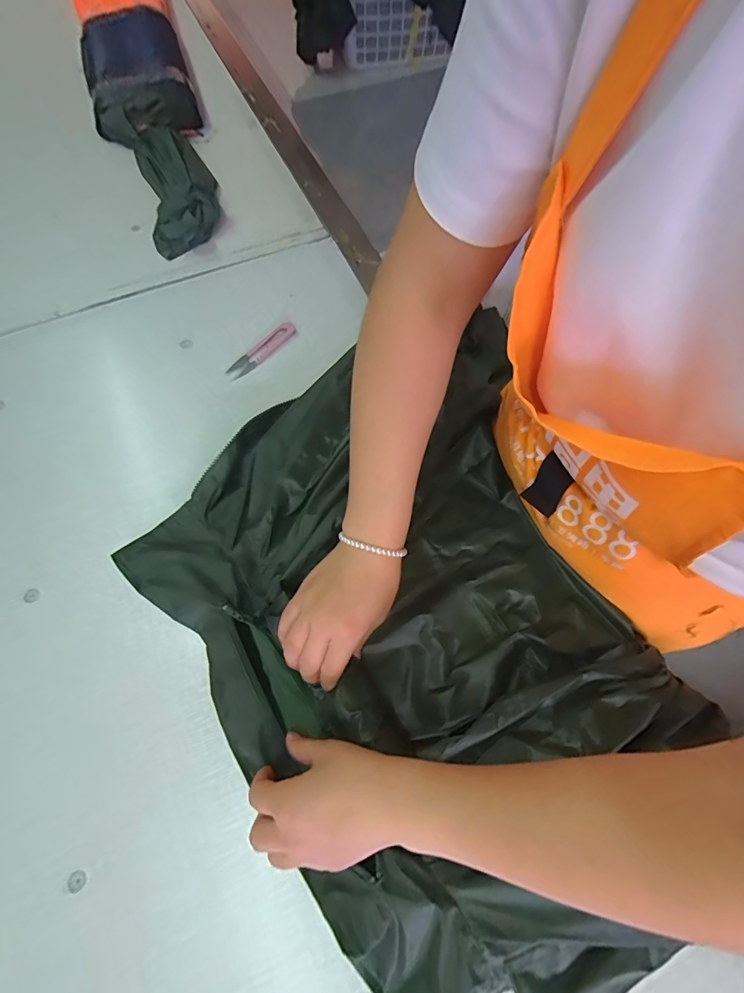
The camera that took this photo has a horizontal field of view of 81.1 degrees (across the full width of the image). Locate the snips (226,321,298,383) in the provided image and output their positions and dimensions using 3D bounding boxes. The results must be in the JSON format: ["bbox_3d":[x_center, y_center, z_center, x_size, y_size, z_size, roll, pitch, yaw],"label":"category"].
[{"bbox_3d":[-0.136,-0.182,0.539,0.024,0.014,0.103,40,72,15],"label":"snips"}]

